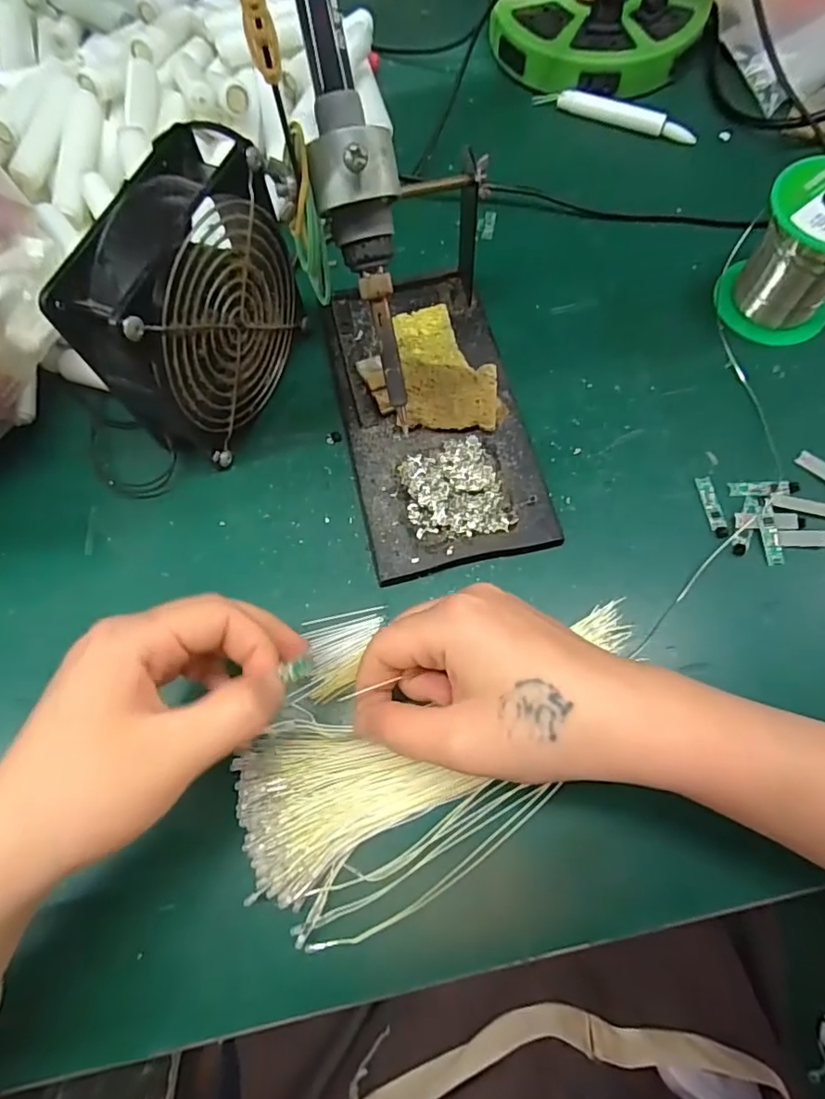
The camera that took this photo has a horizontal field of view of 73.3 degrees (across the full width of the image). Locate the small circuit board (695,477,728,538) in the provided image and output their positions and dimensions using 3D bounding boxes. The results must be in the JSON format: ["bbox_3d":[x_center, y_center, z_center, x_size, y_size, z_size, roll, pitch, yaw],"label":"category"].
[{"bbox_3d":[0.164,-0.024,0.303,0.009,0.004,0.036,-6,71,0],"label":"small circuit board"}]

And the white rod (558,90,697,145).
[{"bbox_3d":[0.156,-0.316,0.406,0.101,0.013,0.009,23,74,10],"label":"white rod"}]

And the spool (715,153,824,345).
[{"bbox_3d":[0.228,-0.172,0.323,0.066,0.070,0.066,-1,71,2],"label":"spool"}]

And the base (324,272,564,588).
[{"bbox_3d":[0.012,-0.080,0.320,0.101,0.024,0.185,-13,71,-2],"label":"base"}]

